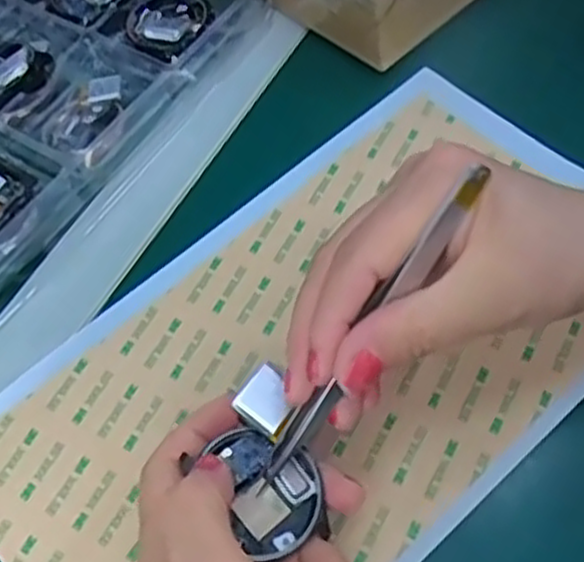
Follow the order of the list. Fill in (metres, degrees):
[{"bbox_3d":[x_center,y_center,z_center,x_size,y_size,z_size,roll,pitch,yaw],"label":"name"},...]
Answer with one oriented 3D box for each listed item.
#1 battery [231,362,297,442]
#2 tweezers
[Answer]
[{"bbox_3d":[-0.008,0.041,0.267,0.019,0.004,0.020,39,75,4],"label":"battery"},{"bbox_3d":[0.023,0.019,0.249,0.007,0.015,0.125,43,116,23],"label":"tweezers"}]

